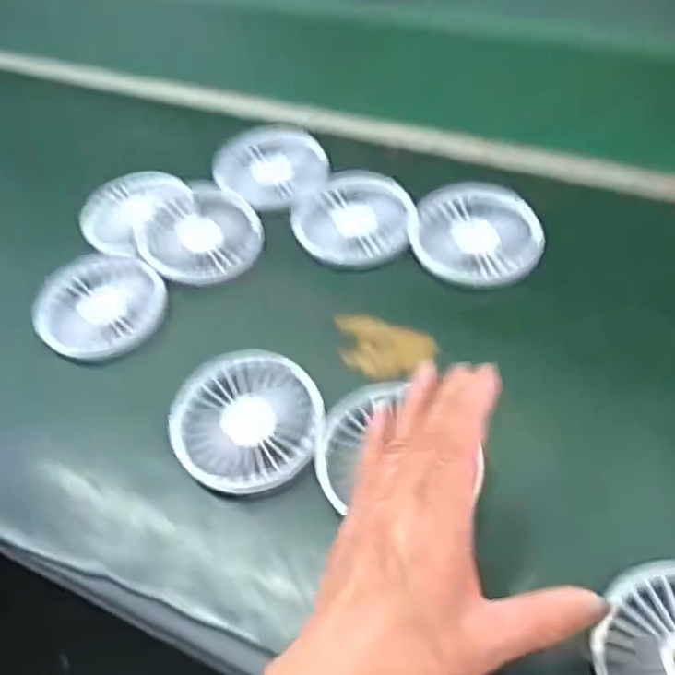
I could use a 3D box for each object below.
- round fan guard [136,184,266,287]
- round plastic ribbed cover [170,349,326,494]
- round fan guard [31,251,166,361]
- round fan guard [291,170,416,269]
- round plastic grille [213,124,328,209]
[{"bbox_3d":[-0.107,-0.081,0.529,0.086,0.016,0.101,-26,52,-14],"label":"round fan guard"},{"bbox_3d":[-0.055,0.048,0.419,0.088,0.015,0.088,-4,50,5],"label":"round plastic ribbed cover"},{"bbox_3d":[-0.174,-0.025,0.494,0.097,0.019,0.080,21,56,23],"label":"round fan guard"},{"bbox_3d":[0.011,-0.093,0.521,0.085,0.016,0.093,-4,50,5],"label":"round fan guard"},{"bbox_3d":[-0.055,-0.143,0.564,0.092,0.008,0.083,34,62,30],"label":"round plastic grille"}]

